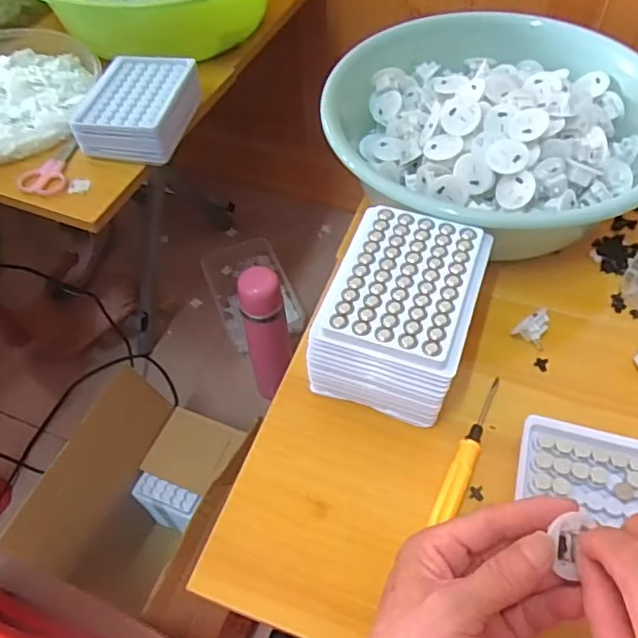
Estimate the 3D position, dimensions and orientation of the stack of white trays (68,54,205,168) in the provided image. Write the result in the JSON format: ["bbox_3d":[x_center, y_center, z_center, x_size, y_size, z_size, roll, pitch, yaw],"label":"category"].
[{"bbox_3d":[-0.199,-0.229,0.630,0.101,0.049,0.133,9,55,9],"label":"stack of white trays"}]

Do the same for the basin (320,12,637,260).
[{"bbox_3d":[0.155,-0.169,0.536,0.293,0.097,0.238,-11,55,-5],"label":"basin"}]

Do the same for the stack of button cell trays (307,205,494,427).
[{"bbox_3d":[0.061,0.001,0.433,0.097,0.095,0.130,18,57,15],"label":"stack of button cell trays"}]

